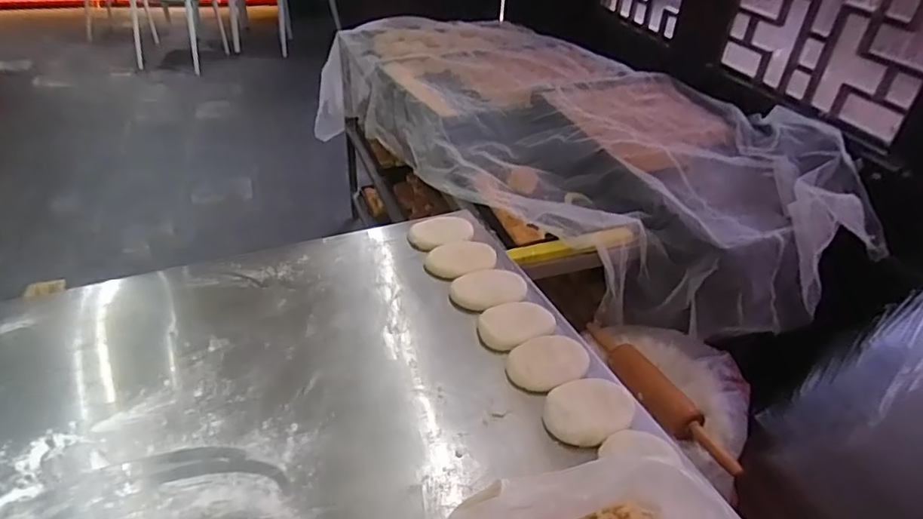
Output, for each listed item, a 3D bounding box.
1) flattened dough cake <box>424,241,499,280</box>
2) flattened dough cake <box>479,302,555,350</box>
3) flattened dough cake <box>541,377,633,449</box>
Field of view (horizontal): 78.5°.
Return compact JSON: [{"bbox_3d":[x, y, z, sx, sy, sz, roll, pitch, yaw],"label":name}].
[{"bbox_3d":[0.002,-0.003,0.845,0.107,0.021,0.050,-7,38,-13],"label":"flattened dough cake"},{"bbox_3d":[0.075,0.086,0.747,0.099,0.023,0.060,-10,39,-17],"label":"flattened dough cake"},{"bbox_3d":[0.147,0.172,0.646,0.106,0.012,0.079,-12,39,-20],"label":"flattened dough cake"}]

